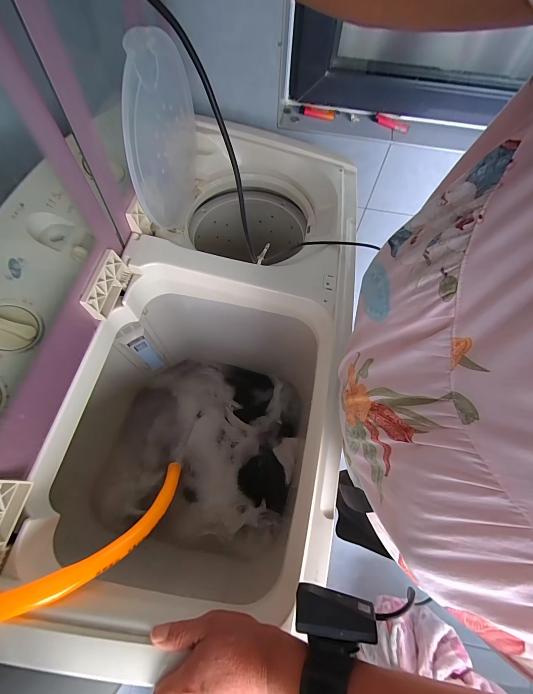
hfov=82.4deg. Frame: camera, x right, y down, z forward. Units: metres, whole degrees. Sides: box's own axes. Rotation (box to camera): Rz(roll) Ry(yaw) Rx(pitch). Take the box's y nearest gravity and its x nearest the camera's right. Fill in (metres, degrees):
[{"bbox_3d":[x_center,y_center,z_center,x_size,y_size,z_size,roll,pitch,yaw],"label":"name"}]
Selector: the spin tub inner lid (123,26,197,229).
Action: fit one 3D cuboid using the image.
[{"bbox_3d":[-0.170,-0.348,0.522,0.024,0.261,0.255,8,110,2],"label":"spin tub inner lid"}]

